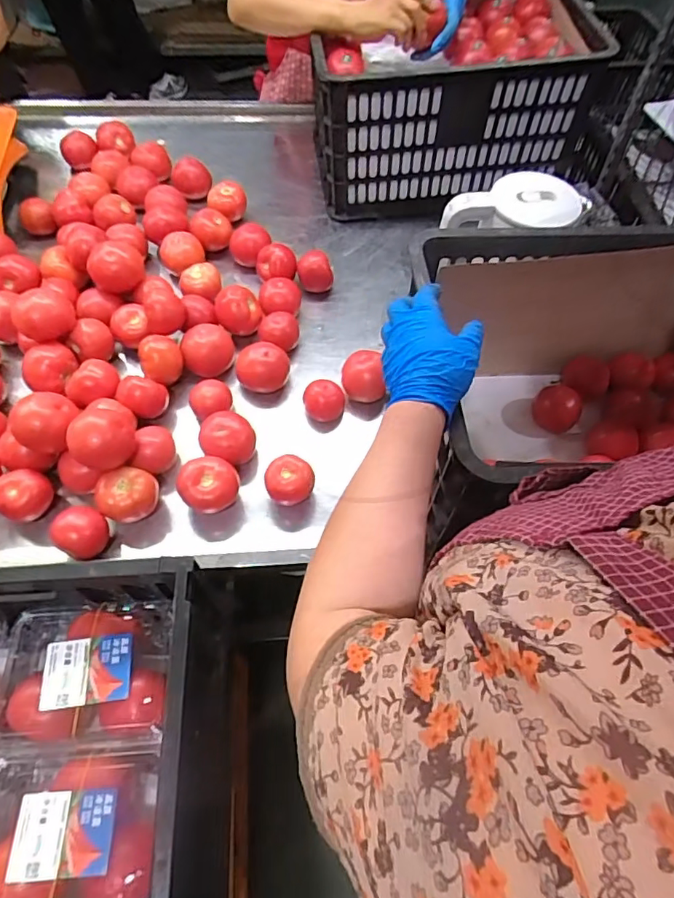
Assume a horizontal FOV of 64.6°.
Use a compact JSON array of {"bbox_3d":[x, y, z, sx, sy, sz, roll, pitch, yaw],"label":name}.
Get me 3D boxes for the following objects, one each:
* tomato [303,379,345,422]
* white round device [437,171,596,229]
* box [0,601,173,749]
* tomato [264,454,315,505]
[{"bbox_3d":[-0.020,-0.070,0.803,0.059,0.046,0.054,-1,59,-3],"label":"tomato"},{"bbox_3d":[0.254,-0.350,0.751,0.198,0.040,0.084,6,59,2],"label":"white round device"},{"bbox_3d":[-0.255,0.232,0.538,0.170,0.079,0.128,-4,59,-5],"label":"box"},{"bbox_3d":[-0.065,0.048,0.731,0.064,0.059,0.057,5,59,1],"label":"tomato"}]

